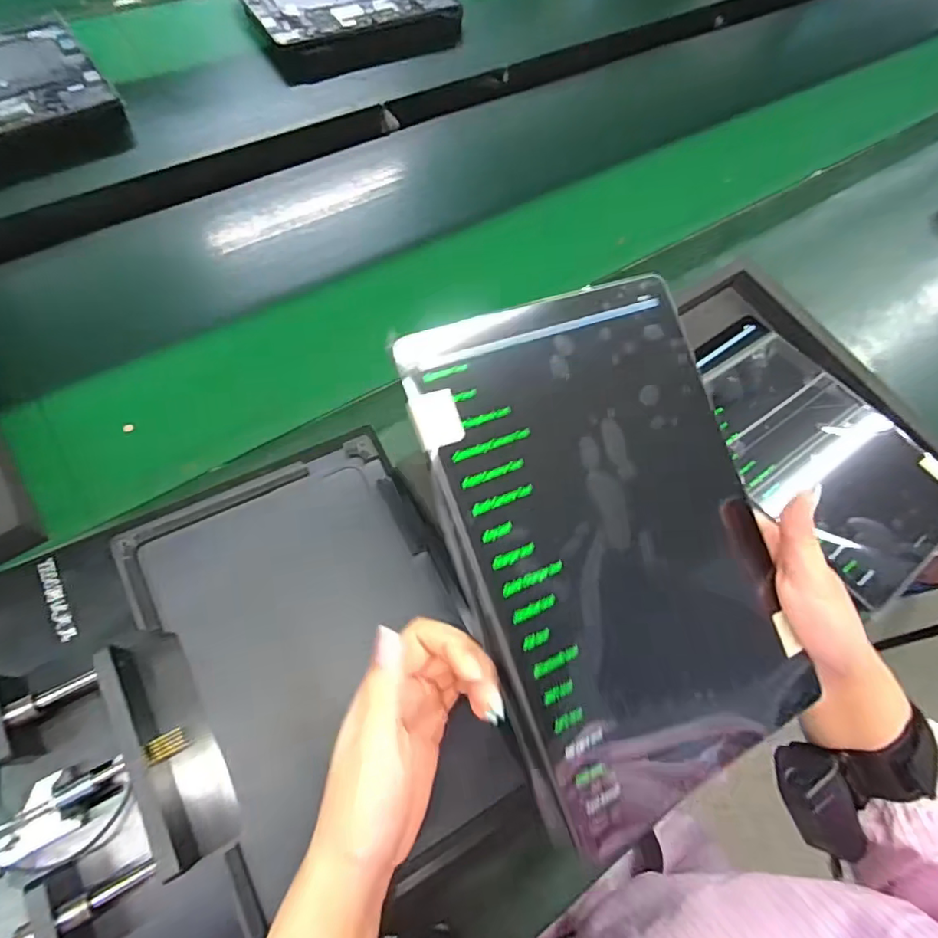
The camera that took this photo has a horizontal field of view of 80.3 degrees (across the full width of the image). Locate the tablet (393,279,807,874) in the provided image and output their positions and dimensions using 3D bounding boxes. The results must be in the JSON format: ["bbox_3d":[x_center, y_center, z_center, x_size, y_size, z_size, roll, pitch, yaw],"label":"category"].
[{"bbox_3d":[0.077,0.033,0.283,0.167,0.006,0.247,-21,89,-20],"label":"tablet"}]

